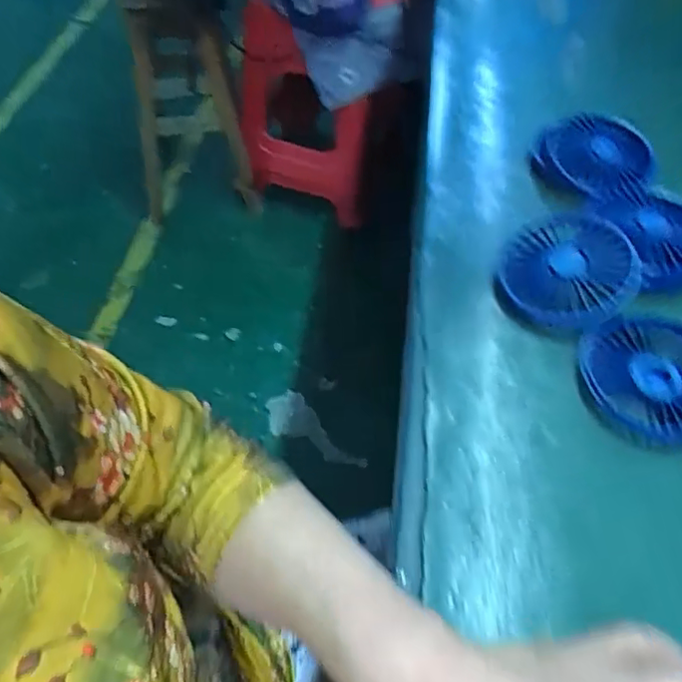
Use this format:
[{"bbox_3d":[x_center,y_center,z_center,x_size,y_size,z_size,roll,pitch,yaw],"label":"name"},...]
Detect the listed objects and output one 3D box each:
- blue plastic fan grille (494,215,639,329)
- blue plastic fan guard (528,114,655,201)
[{"bbox_3d":[0.157,-0.052,0.407,0.087,0.018,0.091,20,67,28],"label":"blue plastic fan grille"},{"bbox_3d":[0.208,-0.155,0.489,0.096,0.030,0.094,25,57,16],"label":"blue plastic fan guard"}]

